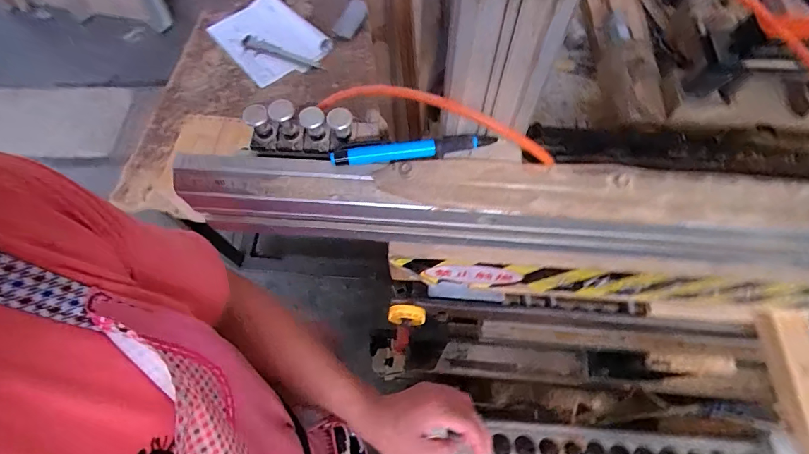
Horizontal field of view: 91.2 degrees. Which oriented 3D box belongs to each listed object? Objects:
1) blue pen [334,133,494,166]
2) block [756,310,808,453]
[{"bbox_3d":[0.007,-0.059,0.299,0.124,0.014,0.012,-10,65,-3],"label":"blue pen"},{"bbox_3d":[0.439,0.177,0.437,0.041,0.035,0.162,5,65,4],"label":"block"}]

